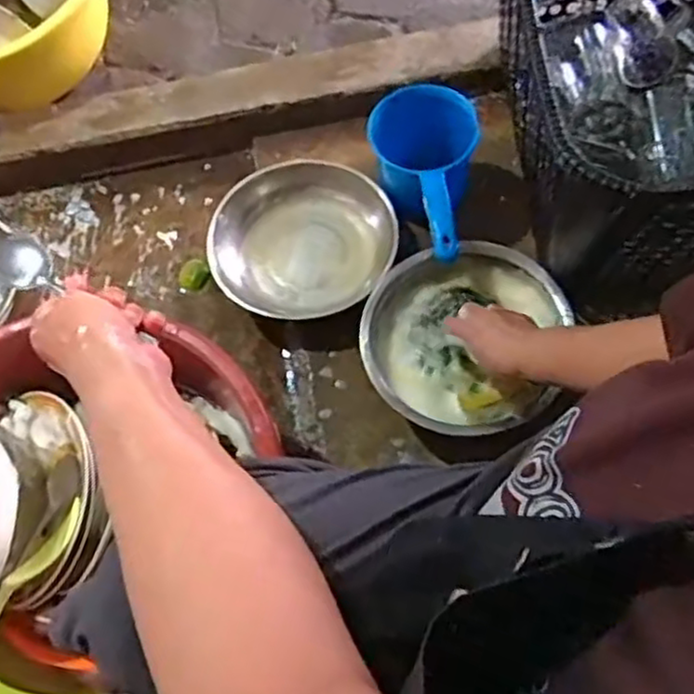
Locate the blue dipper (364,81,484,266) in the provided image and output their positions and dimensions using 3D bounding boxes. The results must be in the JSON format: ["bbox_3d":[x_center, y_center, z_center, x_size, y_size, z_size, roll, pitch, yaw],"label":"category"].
[{"bbox_3d":[0.097,-0.194,0.899,0.130,0.123,0.248,0,65,4],"label":"blue dipper"}]

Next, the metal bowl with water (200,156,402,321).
[{"bbox_3d":[-0.057,-0.144,0.925,0.235,0.065,0.224,-1,66,3],"label":"metal bowl with water"}]

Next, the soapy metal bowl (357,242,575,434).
[{"bbox_3d":[0.132,-0.013,0.832,0.224,0.066,0.234,-1,66,3],"label":"soapy metal bowl"}]

